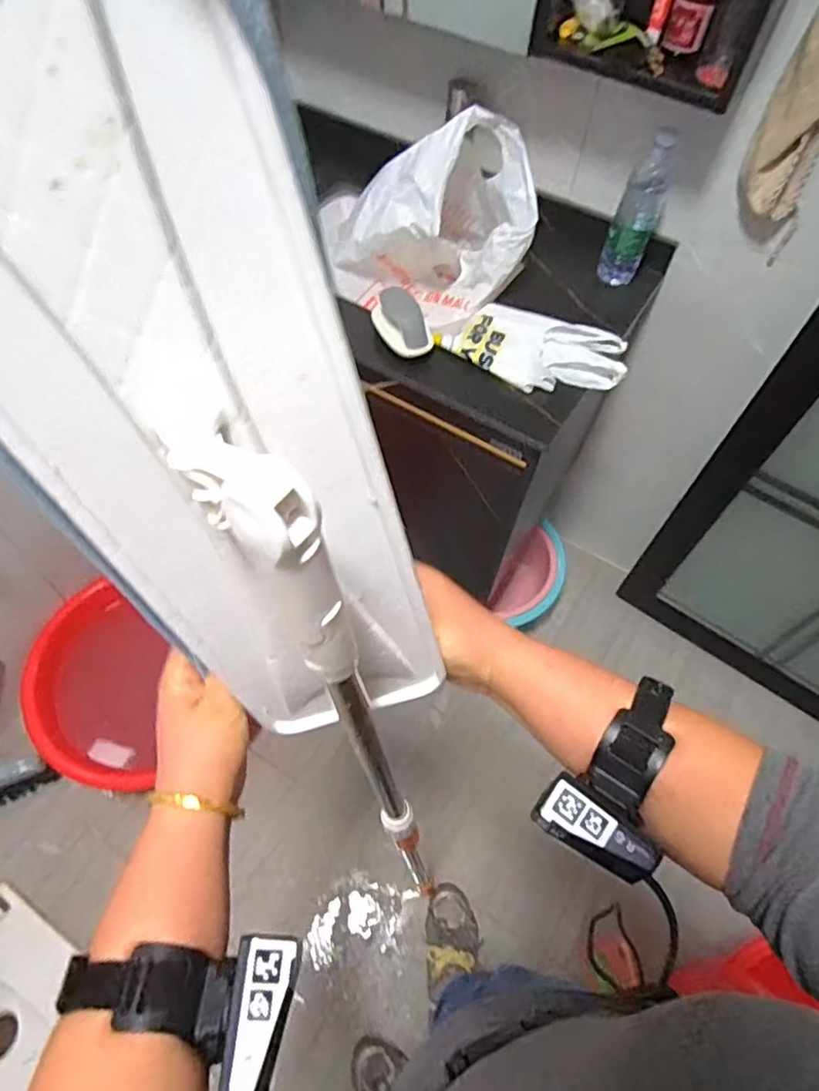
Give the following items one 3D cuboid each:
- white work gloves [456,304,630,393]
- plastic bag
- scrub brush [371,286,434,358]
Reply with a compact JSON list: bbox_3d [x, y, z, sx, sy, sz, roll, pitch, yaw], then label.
[{"bbox_3d":[0.184,-0.278,0.864,0.237,0.029,0.138,29,59,13],"label":"white work gloves"},{"bbox_3d":[0.044,-0.473,0.893,0.269,0.246,0.206,19,57,7],"label":"plastic bag"},{"bbox_3d":[-0.008,-0.313,0.848,0.063,0.045,0.101,-28,63,-21],"label":"scrub brush"}]

